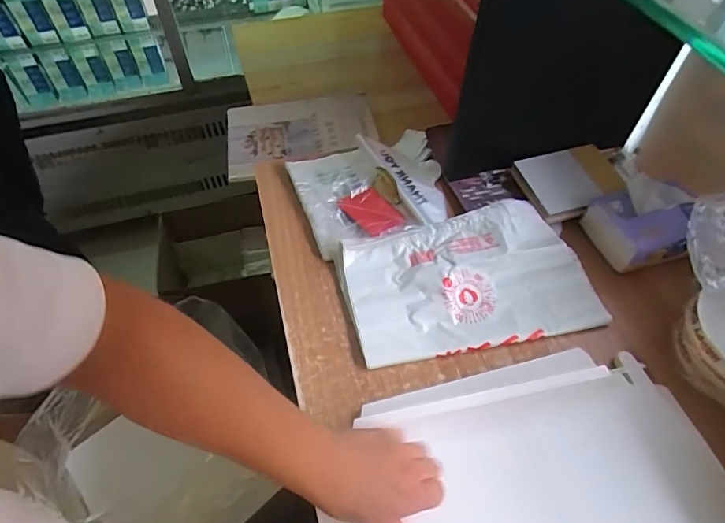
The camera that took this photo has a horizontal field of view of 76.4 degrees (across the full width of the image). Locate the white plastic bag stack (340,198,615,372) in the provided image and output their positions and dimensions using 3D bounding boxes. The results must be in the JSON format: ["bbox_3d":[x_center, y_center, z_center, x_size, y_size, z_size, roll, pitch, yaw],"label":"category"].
[{"bbox_3d":[0.133,0.021,0.588,0.304,0.034,0.183,-11,54,-5],"label":"white plastic bag stack"}]

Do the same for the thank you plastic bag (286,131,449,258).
[{"bbox_3d":[0.017,-0.114,0.700,0.222,0.032,0.207,-16,55,-9],"label":"thank you plastic bag"}]

